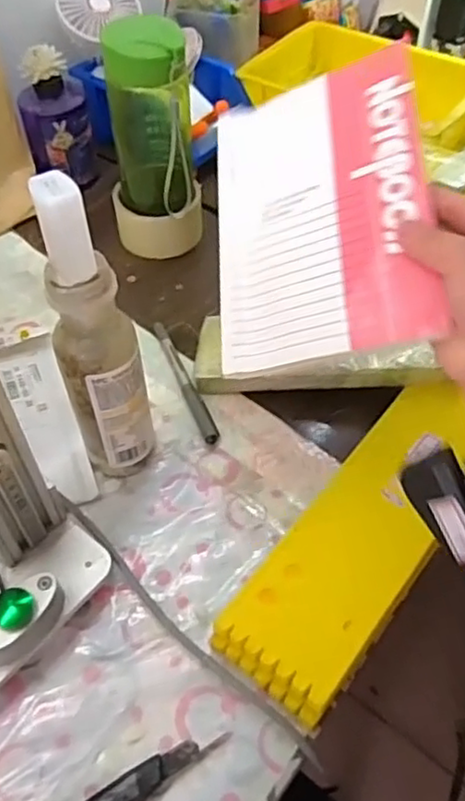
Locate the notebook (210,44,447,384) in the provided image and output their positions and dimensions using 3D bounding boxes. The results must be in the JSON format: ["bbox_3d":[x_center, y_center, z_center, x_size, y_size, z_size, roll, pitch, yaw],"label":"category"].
[{"bbox_3d":[0.052,-0.120,0.410,0.135,0.012,0.192,-10,71,25],"label":"notebook"}]

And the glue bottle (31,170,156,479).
[{"bbox_3d":[-0.083,-0.031,0.413,0.045,0.222,0.046,11,52,9],"label":"glue bottle"}]

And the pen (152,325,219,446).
[{"bbox_3d":[-0.041,-0.018,0.546,0.013,0.013,0.133,-20,54,-15],"label":"pen"}]

